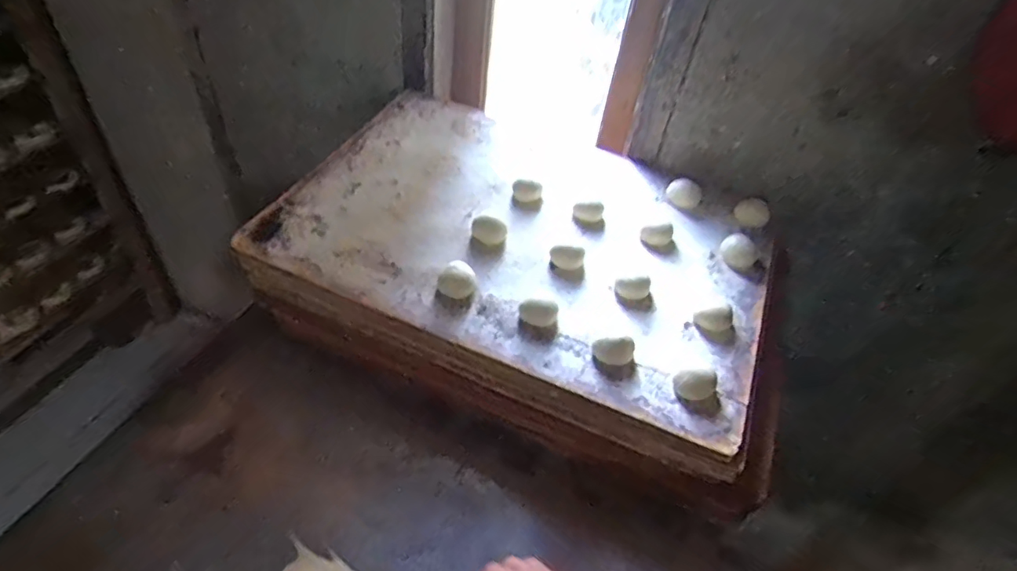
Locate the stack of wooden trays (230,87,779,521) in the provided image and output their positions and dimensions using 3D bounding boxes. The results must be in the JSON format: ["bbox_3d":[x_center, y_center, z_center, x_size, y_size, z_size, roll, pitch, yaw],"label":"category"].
[{"bbox_3d":[0.029,-0.045,0.730,0.622,0.089,0.444,26,49,15],"label":"stack of wooden trays"}]

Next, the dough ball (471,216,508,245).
[{"bbox_3d":[-0.024,-0.069,0.696,0.043,0.026,0.030,6,47,-3],"label":"dough ball"}]

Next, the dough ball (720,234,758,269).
[{"bbox_3d":[0.286,-0.041,0.702,0.044,0.023,0.039,30,50,18],"label":"dough ball"}]

